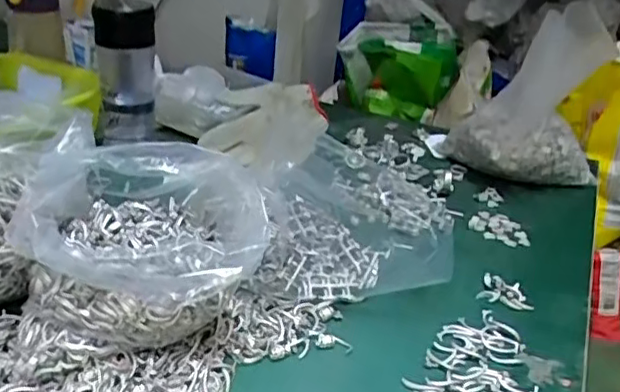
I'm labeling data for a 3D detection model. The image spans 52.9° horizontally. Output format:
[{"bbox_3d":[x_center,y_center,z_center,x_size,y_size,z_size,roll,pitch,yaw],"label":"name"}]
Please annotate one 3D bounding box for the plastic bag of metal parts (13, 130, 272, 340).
[{"bbox_3d":[-0.120,0.044,0.451,0.175,0.137,0.093,6,28,-2],"label":"plastic bag of metal parts"}]

